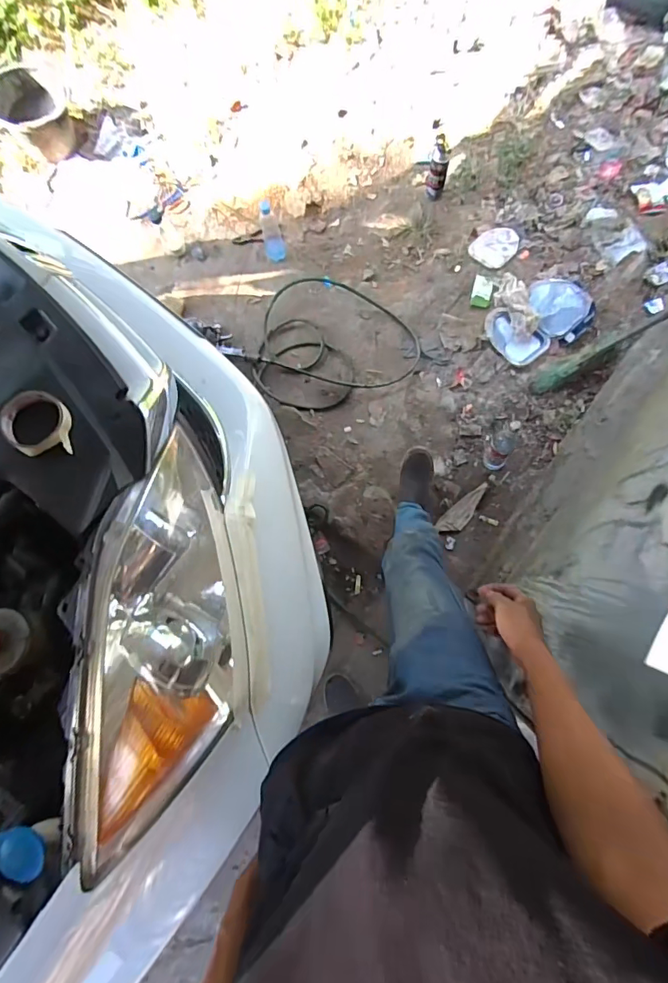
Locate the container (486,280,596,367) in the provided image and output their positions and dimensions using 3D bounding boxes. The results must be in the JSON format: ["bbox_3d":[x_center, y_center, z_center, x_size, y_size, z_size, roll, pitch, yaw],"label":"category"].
[{"bbox_3d":[0.732,-0.611,1.568,0.337,0.108,0.247,-32,83,-1],"label":"container"}]

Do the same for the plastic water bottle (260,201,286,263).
[{"bbox_3d":[-0.219,-0.906,1.593,0.071,0.245,0.072,-16,83,1],"label":"plastic water bottle"}]

